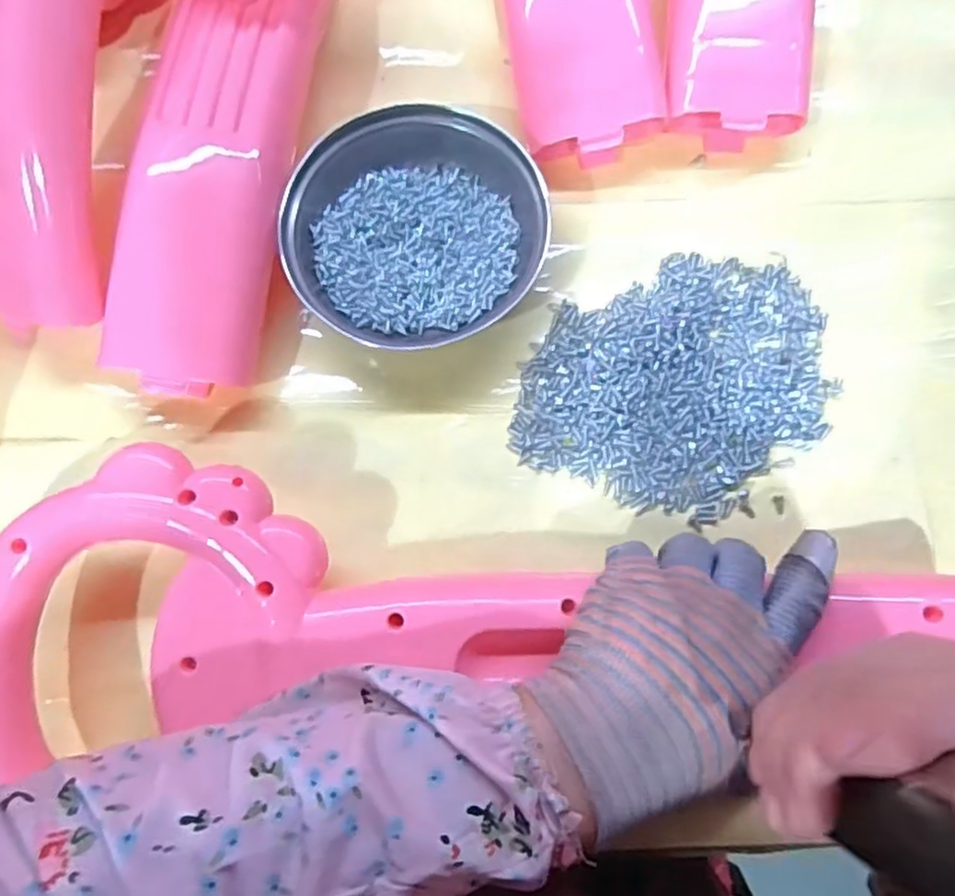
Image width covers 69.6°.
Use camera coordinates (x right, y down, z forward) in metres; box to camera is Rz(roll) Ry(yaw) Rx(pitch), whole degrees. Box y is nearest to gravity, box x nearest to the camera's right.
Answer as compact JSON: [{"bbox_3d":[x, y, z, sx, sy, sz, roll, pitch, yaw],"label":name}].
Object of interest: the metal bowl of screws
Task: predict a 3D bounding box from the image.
[{"bbox_3d":[-0.036,-0.118,0.376,0.131,0.043,0.124,0,77,1],"label":"metal bowl of screws"}]

